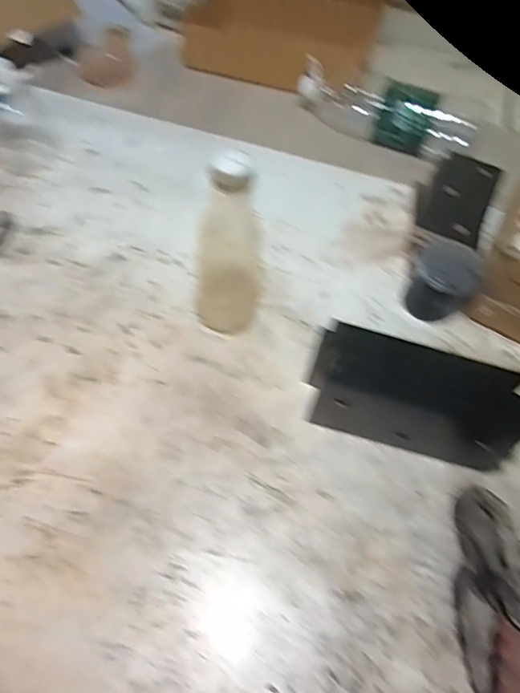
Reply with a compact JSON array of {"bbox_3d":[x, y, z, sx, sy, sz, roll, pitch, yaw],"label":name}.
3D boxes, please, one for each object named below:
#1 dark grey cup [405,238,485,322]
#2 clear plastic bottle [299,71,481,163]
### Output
[{"bbox_3d":[0.235,-0.081,0.623,0.077,0.095,0.074,38,60,21],"label":"dark grey cup"},{"bbox_3d":[0.222,-0.417,0.857,0.322,0.098,0.077,25,56,13],"label":"clear plastic bottle"}]

